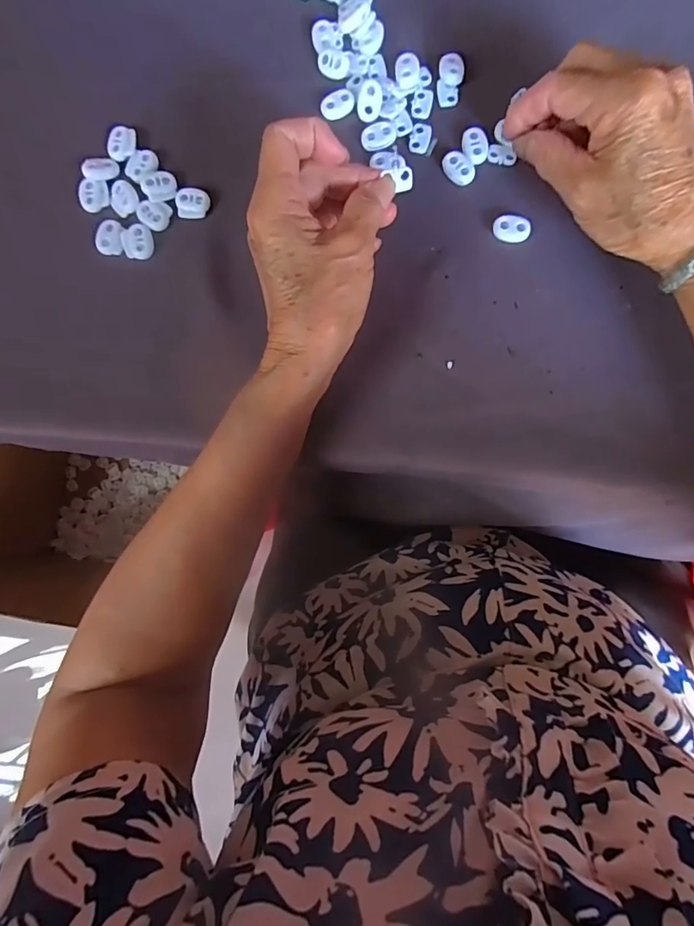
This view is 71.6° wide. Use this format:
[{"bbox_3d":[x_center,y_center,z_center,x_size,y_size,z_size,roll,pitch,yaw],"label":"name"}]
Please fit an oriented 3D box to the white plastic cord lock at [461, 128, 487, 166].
[{"bbox_3d":[0.081,-0.201,0.305,0.015,0.004,0.023,-6,87,3],"label":"white plastic cord lock"}]

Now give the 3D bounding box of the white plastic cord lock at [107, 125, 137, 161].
[{"bbox_3d":[-0.149,-0.212,0.318,0.017,0.004,0.022,4,88,4],"label":"white plastic cord lock"}]

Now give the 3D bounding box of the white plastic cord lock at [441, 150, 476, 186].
[{"bbox_3d":[0.071,-0.187,0.305,0.023,0.004,0.016,45,91,4],"label":"white plastic cord lock"}]

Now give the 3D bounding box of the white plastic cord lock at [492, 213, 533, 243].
[{"bbox_3d":[0.103,-0.146,0.301,0.023,0.005,0.016,1,87,4],"label":"white plastic cord lock"}]

